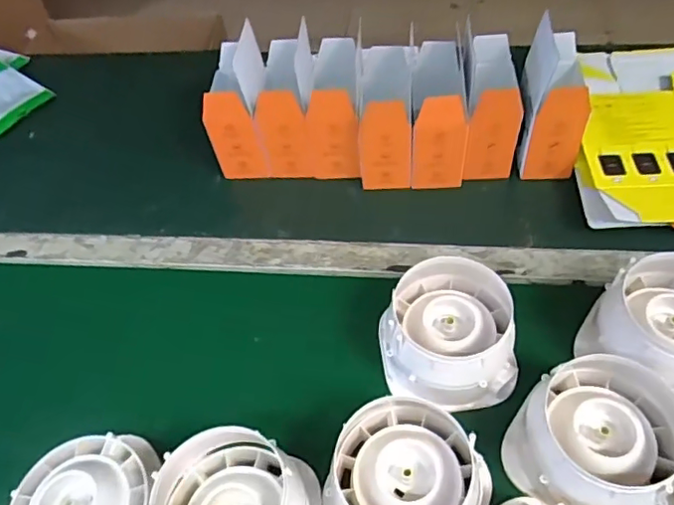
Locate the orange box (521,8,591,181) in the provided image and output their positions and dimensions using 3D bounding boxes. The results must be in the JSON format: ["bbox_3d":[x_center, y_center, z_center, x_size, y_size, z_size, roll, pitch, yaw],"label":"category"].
[{"bbox_3d":[0.263,-0.187,0.690,0.068,0.166,0.109,1,53,7],"label":"orange box"}]

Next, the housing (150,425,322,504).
[{"bbox_3d":[-0.086,0.235,0.489,0.135,0.087,0.135,0,55,6],"label":"housing"}]

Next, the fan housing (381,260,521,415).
[{"bbox_3d":[0.118,0.077,0.575,0.122,0.098,0.128,7,56,11],"label":"fan housing"}]

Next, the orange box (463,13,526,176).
[{"bbox_3d":[0.191,-0.179,0.710,0.068,0.137,0.116,3,55,8],"label":"orange box"}]

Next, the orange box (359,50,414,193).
[{"bbox_3d":[0.062,-0.171,0.723,0.062,0.139,0.112,0,55,5],"label":"orange box"}]

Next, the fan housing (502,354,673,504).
[{"bbox_3d":[0.235,0.167,0.513,0.137,0.088,0.144,-3,55,4],"label":"fan housing"}]

